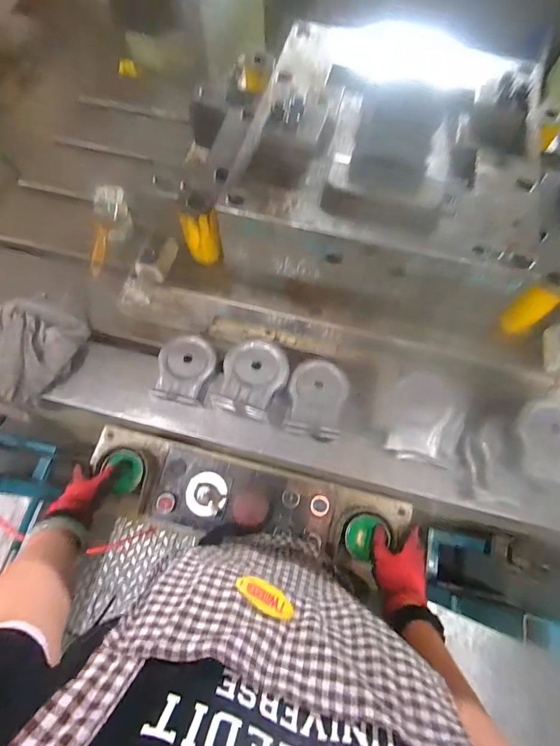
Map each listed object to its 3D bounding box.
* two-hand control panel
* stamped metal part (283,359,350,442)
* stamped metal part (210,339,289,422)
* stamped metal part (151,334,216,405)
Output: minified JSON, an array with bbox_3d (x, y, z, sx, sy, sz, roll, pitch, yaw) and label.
[{"bbox_3d":[-0.059,0.206,0.631,0.519,0.058,0.125,12,66,4],"label":"two-hand control panel"},{"bbox_3d":[0.060,0.041,0.626,0.095,0.046,0.127,12,66,4],"label":"stamped metal part"},{"bbox_3d":[-0.044,0.010,0.604,0.098,0.058,0.118,22,68,8],"label":"stamped metal part"},{"bbox_3d":[-0.157,-0.006,0.631,0.089,0.030,0.108,9,66,3],"label":"stamped metal part"}]

